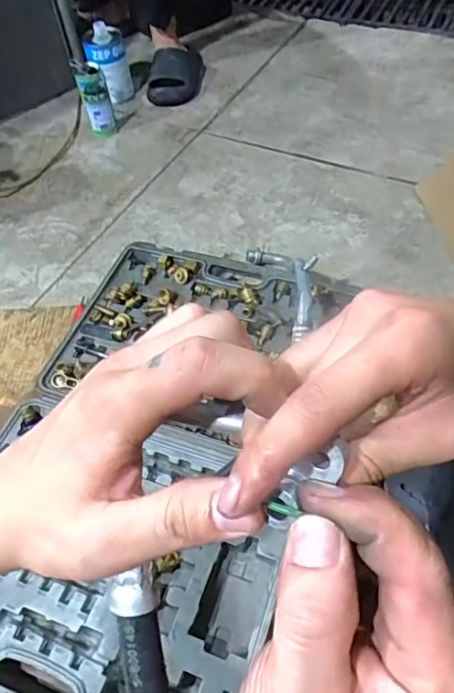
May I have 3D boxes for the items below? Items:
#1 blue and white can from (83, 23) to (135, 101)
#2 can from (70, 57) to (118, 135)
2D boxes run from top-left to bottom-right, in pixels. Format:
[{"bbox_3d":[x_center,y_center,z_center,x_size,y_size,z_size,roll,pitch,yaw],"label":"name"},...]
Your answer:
[{"bbox_3d":[-0.303,-0.726,1.334,0.095,0.169,0.099,-2,54,3],"label":"blue and white can"},{"bbox_3d":[-0.317,-0.598,1.247,0.062,0.149,0.063,-20,55,-10],"label":"can"}]

